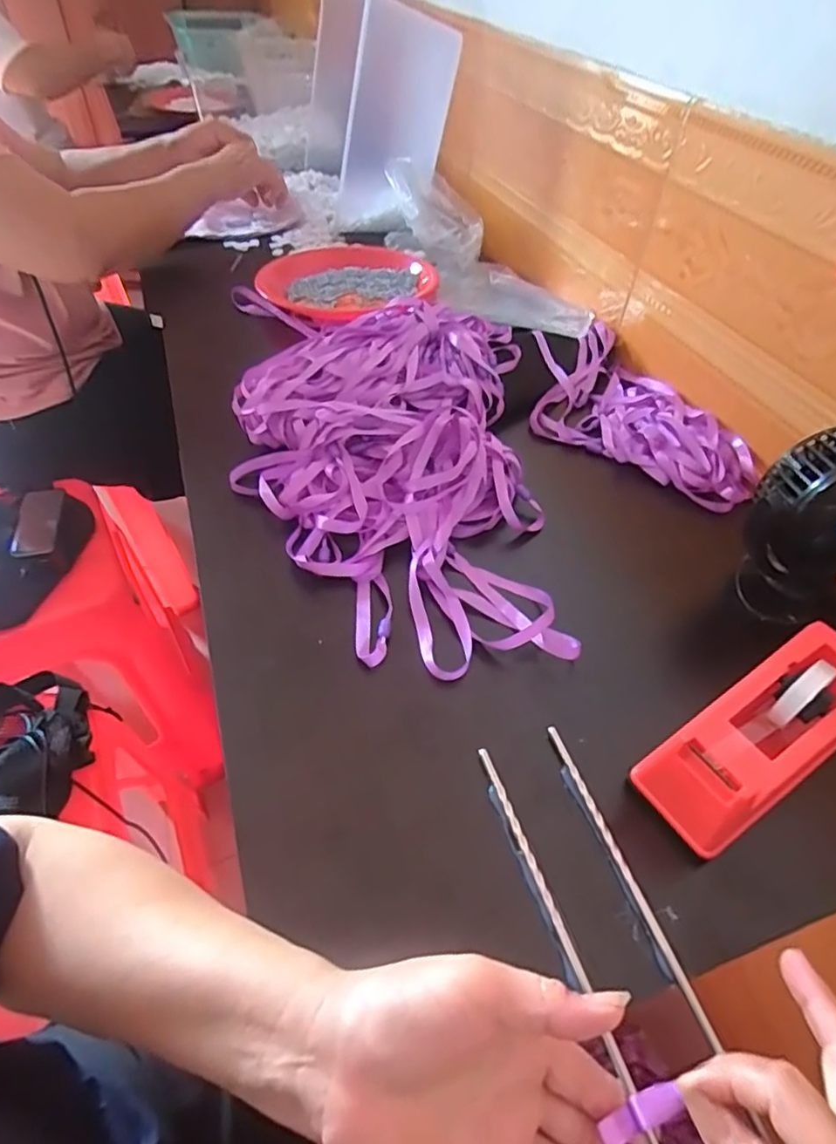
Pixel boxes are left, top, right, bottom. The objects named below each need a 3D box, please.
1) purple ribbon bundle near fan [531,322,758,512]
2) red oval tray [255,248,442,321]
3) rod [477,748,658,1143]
[{"bbox_3d":[0.203,-0.163,0.627,0.155,0.032,0.282,-11,49,-14],"label":"purple ribbon bundle near fan"},{"bbox_3d":[-0.102,-0.399,0.824,0.232,0.043,0.223,-15,50,-17],"label":"red oval tray"},{"bbox_3d":[0.077,0.194,0.317,0.006,0.007,0.223,-12,51,-16],"label":"rod"}]

